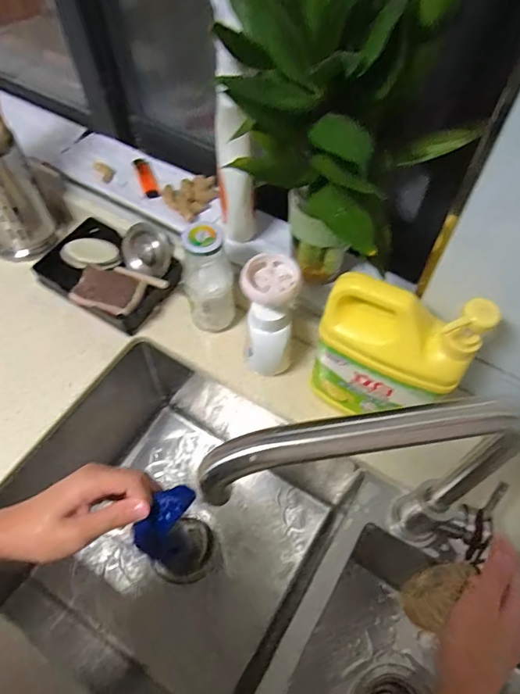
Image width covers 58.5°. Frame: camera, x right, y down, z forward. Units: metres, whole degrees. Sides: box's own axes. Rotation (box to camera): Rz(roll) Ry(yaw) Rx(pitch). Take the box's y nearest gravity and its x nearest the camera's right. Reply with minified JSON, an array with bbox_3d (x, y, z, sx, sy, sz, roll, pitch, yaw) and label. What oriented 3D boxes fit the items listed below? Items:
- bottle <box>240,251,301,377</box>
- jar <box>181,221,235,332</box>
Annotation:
[{"bbox_3d":[0.011,-0.035,0.578,0.069,0.159,0.070,0,59,1],"label":"bottle"},{"bbox_3d":[-0.071,-0.092,0.609,0.062,0.161,0.058,0,59,1],"label":"jar"}]

